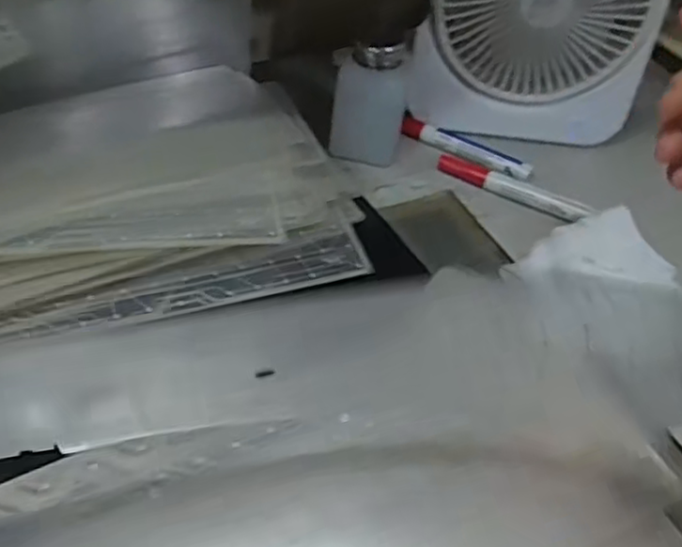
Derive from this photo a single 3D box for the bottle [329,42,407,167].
[{"bbox_3d":[0.024,-0.137,0.544,0.056,0.093,0.043,10,45,3],"label":"bottle"}]

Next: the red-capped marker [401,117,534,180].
[{"bbox_3d":[0.104,-0.106,0.580,0.118,0.012,0.020,29,49,21],"label":"red-capped marker"}]

